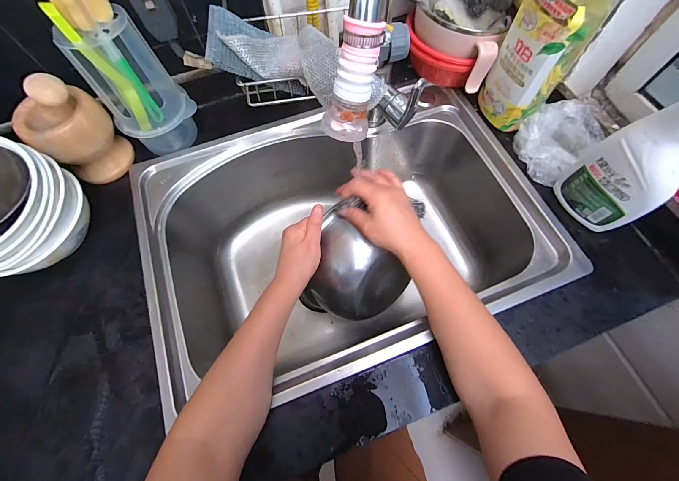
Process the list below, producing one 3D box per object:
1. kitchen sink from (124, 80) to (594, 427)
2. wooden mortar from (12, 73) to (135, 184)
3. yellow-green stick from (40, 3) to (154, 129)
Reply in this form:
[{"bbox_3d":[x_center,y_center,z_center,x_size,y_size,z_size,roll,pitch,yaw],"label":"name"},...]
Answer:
[{"bbox_3d":[0.009,-0.003,0.542,0.575,0.200,0.406,-19,69,-7],"label":"kitchen sink"},{"bbox_3d":[-0.384,-0.163,0.433,0.093,0.148,0.099,38,73,15],"label":"wooden mortar"},{"bbox_3d":[-0.297,-0.214,0.394,0.026,0.155,0.039,-38,72,-13],"label":"yellow-green stick"}]

